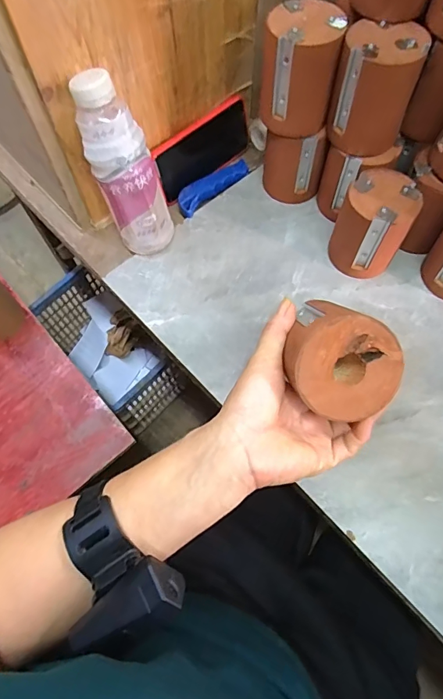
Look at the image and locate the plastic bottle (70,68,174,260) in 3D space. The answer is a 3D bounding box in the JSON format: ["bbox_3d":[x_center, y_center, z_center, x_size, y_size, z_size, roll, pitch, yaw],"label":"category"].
[{"bbox_3d":[-0.104,-0.193,0.474,0.071,0.189,0.079,-17,67,-6],"label":"plastic bottle"}]

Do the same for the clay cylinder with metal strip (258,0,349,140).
[{"bbox_3d":[0.085,-0.296,0.454,0.074,0.102,0.072,17,68,8],"label":"clay cylinder with metal strip"}]

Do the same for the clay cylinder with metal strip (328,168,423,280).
[{"bbox_3d":[0.176,-0.143,0.494,0.080,0.101,0.082,21,69,10],"label":"clay cylinder with metal strip"}]

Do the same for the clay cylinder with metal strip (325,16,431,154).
[{"bbox_3d":[0.157,-0.267,0.441,0.077,0.097,0.074,19,69,9],"label":"clay cylinder with metal strip"}]

